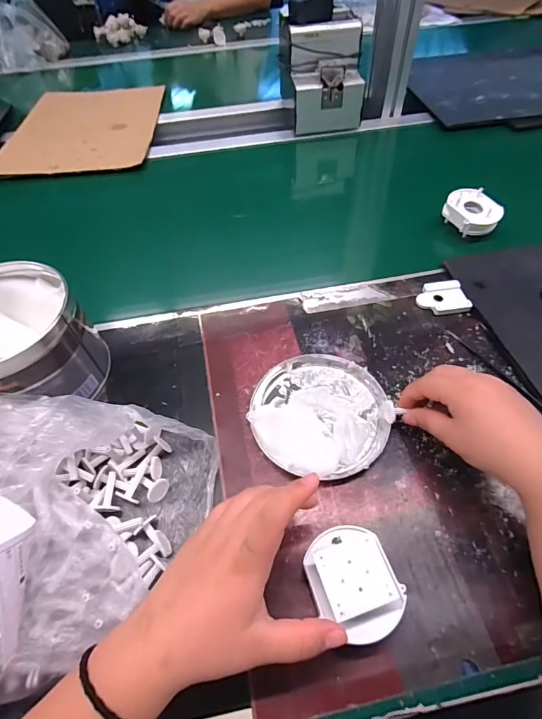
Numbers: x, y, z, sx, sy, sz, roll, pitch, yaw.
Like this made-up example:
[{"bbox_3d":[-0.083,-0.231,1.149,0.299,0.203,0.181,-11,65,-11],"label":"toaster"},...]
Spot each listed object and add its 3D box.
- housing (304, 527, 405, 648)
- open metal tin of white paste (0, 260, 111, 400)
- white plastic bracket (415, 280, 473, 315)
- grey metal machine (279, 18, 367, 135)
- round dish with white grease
[{"bbox_3d":[0.055,0.150,0.266,0.056,0.017,0.068,-25,57,-15],"label":"housing"},{"bbox_3d":[-0.239,-0.011,0.379,0.123,0.102,0.121,-36,61,-22],"label":"open metal tin of white paste"},{"bbox_3d":[0.200,-0.073,0.461,0.055,0.010,0.047,-4,54,-1],"label":"white plastic bracket"},{"bbox_3d":[0.089,-0.502,0.698,0.138,0.137,0.099,-8,54,-3],"label":"grey metal machine"},{"bbox_3d":[0.045,0.049,0.373,0.124,0.017,0.123,-1,54,2],"label":"round dish with white grease"}]

